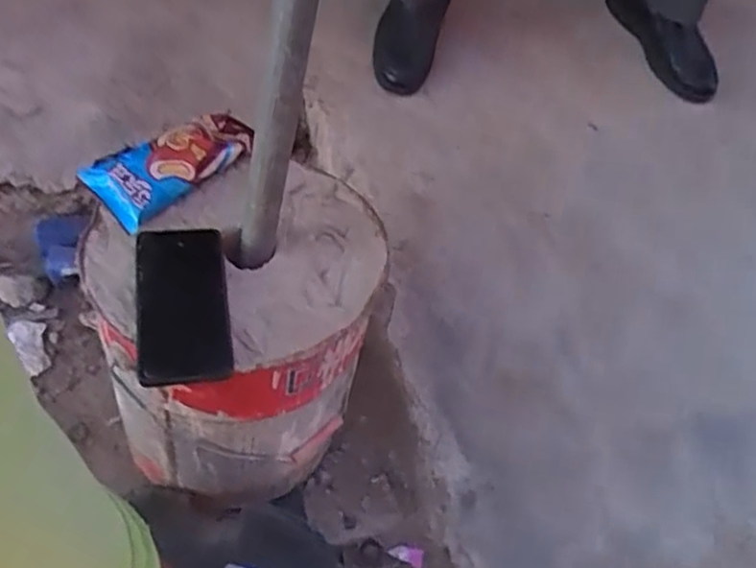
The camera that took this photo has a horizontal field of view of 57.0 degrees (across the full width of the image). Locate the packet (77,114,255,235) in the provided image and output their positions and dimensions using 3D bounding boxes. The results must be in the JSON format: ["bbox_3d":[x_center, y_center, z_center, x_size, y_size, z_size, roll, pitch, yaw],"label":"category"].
[{"bbox_3d":[-0.204,-0.128,0.719,0.192,0.037,0.073,-41,102,-36],"label":"packet"}]

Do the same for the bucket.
[{"bbox_3d":[-0.146,0.058,0.785,0.300,0.297,0.246,-19,56,-19],"label":"bucket"}]

